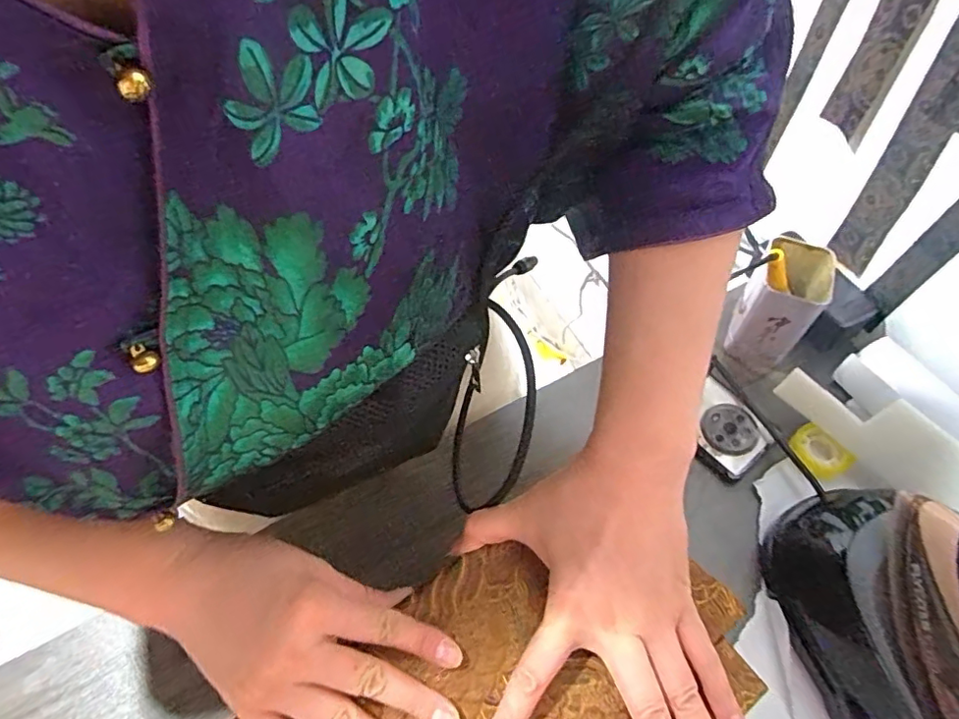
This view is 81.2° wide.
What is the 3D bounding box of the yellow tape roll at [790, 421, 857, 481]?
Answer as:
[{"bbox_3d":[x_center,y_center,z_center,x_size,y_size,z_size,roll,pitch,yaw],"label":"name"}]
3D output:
[{"bbox_3d":[0.321,0.088,0.532,0.029,0.025,0.050,-29,62,-17],"label":"yellow tape roll"}]

